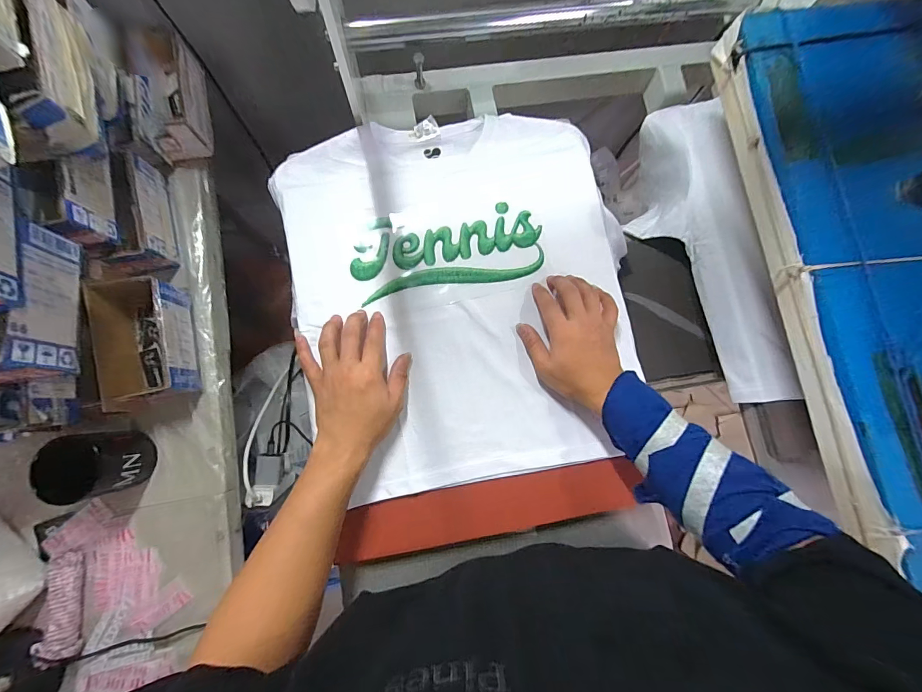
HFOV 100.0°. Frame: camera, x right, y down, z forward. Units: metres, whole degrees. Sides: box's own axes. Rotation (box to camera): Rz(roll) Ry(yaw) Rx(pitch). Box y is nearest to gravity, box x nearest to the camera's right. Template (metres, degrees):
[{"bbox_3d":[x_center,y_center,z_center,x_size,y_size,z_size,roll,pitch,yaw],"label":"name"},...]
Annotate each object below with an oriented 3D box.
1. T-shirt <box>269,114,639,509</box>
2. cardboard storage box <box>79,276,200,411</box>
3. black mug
[{"bbox_3d":[0.007,-0.072,0.490,0.412,0.019,0.459,-13,83,-6],"label":"T-shirt"},{"bbox_3d":[-0.439,-0.008,0.540,0.100,0.074,0.179,-11,82,-6],"label":"cardboard storage box"},{"bbox_3d":[-0.472,0.156,0.503,0.082,0.104,0.081,-6,82,-5],"label":"black mug"}]

